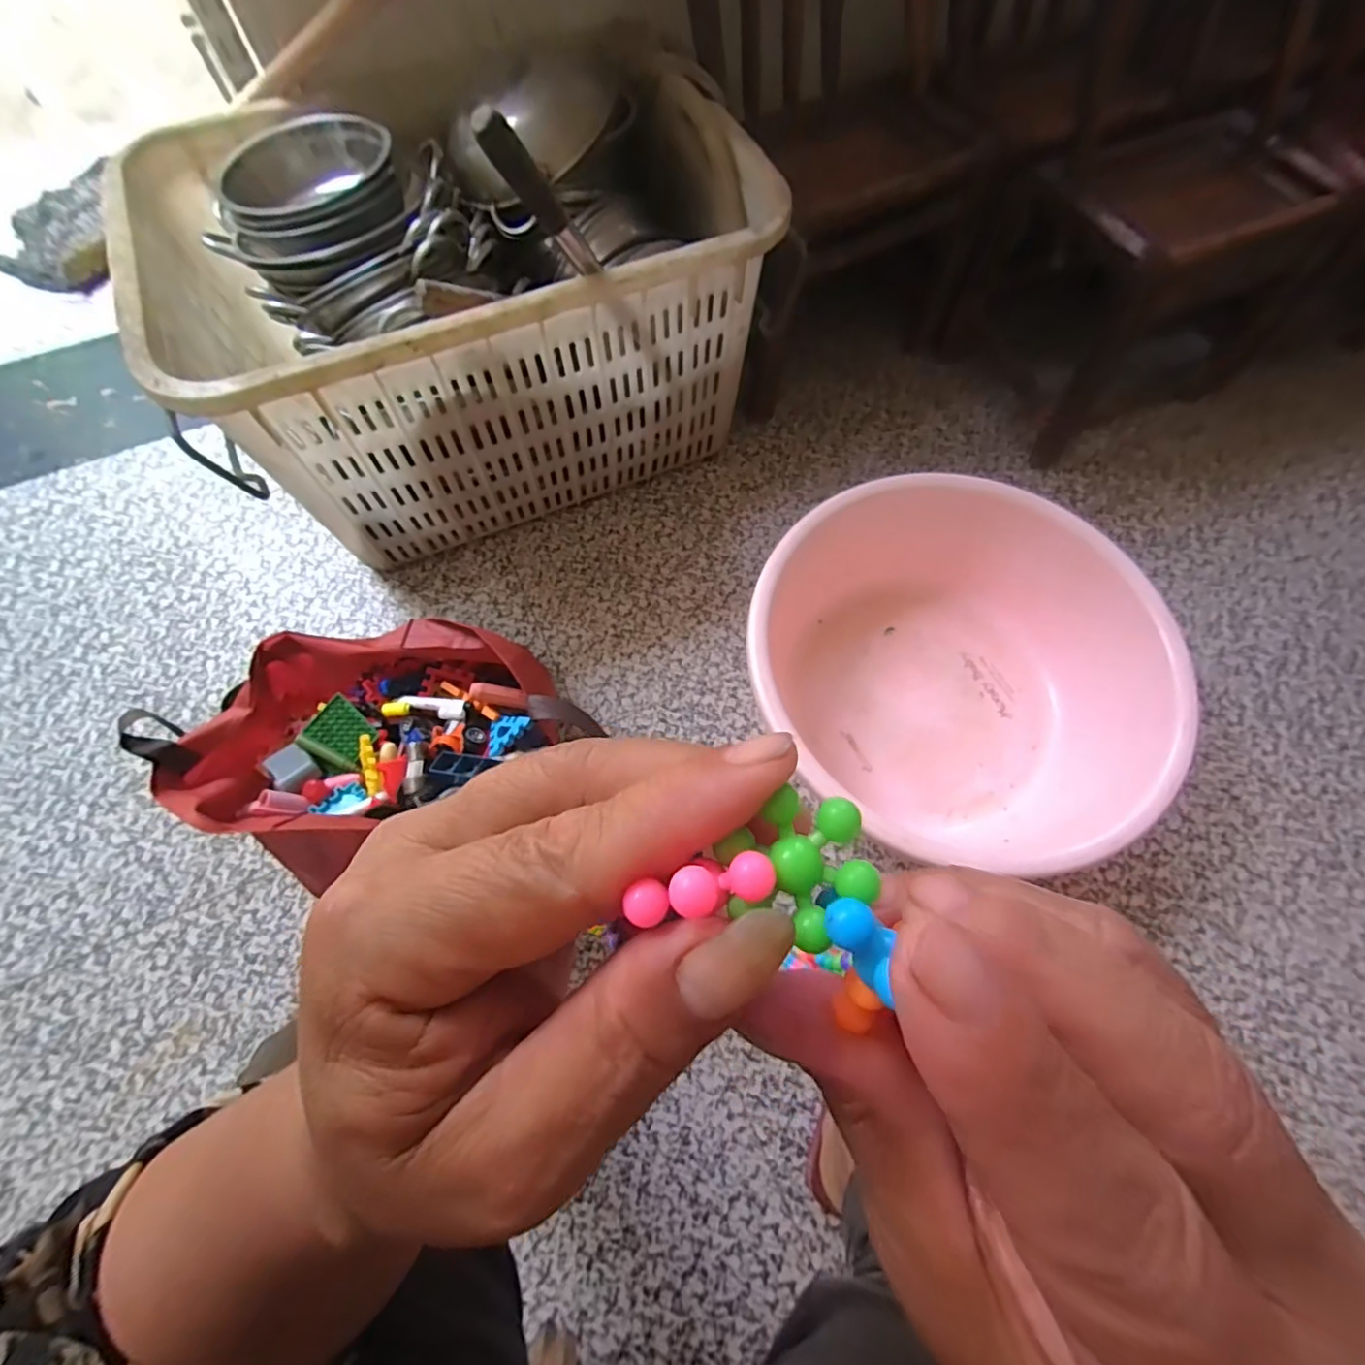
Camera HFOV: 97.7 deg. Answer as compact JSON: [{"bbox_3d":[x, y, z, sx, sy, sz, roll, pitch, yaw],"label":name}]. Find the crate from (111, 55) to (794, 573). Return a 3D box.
[{"bbox_3d":[-0.272,-0.493,0.848,0.691,0.382,0.490,-22,68,-8],"label":"crate"}]

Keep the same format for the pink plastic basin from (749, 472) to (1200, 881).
[{"bbox_3d":[0.323,-0.014,0.752,0.469,0.169,0.465,5,66,2],"label":"pink plastic basin"}]

